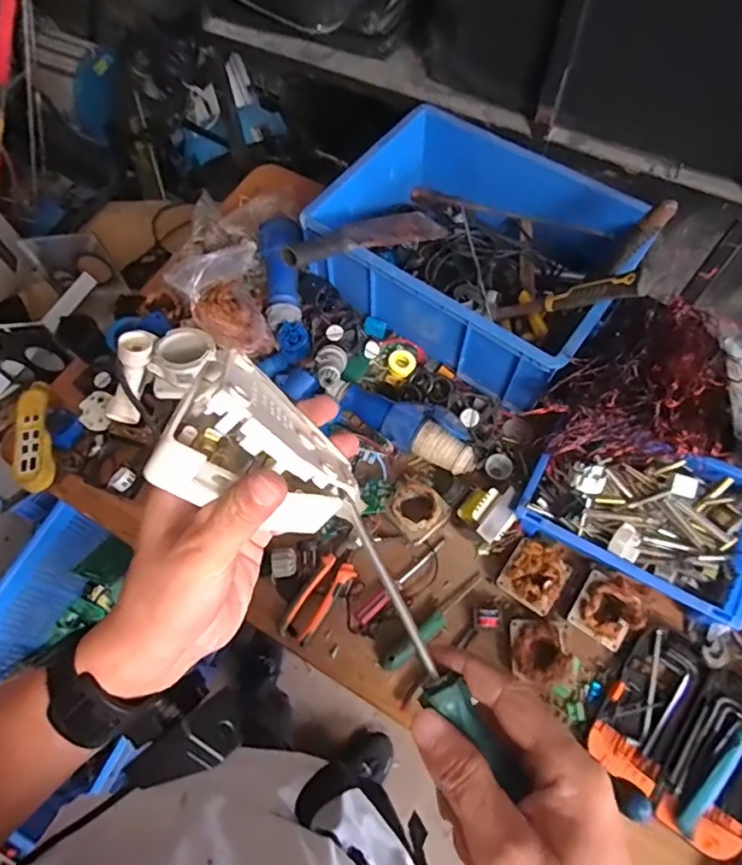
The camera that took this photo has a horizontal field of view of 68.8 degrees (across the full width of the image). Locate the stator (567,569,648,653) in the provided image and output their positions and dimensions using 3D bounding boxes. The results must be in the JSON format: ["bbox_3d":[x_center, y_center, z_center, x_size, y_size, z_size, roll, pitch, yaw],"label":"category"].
[{"bbox_3d":[0.336,0.250,0.763,0.089,0.069,0.091,31,69,14],"label":"stator"}]

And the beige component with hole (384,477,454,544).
[{"bbox_3d":[0.065,0.116,0.829,0.077,0.050,0.092,-41,71,-16],"label":"beige component with hole"}]

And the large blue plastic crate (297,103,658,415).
[{"bbox_3d":[0.182,-0.312,0.932,0.477,0.170,0.440,33,70,15],"label":"large blue plastic crate"}]

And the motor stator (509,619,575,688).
[{"bbox_3d":[0.233,0.305,0.750,0.080,0.048,0.086,1,65,1],"label":"motor stator"}]

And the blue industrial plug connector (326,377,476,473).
[{"bbox_3d":[0.049,-0.016,0.862,0.260,0.062,0.080,25,68,12],"label":"blue industrial plug connector"}]

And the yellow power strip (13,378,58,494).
[{"bbox_3d":[-0.560,0.004,0.907,0.056,0.040,0.199,-10,65,-4],"label":"yellow power strip"}]

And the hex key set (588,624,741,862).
[{"bbox_3d":[0.423,0.391,0.710,0.208,0.034,0.222,40,72,17],"label":"hex key set"}]

